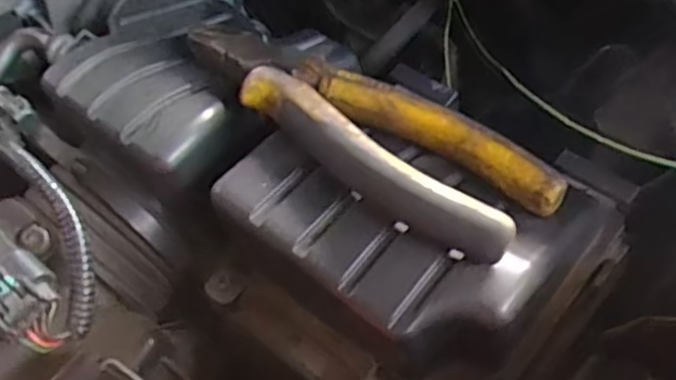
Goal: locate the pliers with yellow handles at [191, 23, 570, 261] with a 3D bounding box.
[{"bbox_3d":[0.006,-0.024,0.246,0.143,0.023,0.050,35,53,25],"label":"pliers with yellow handles"}]

